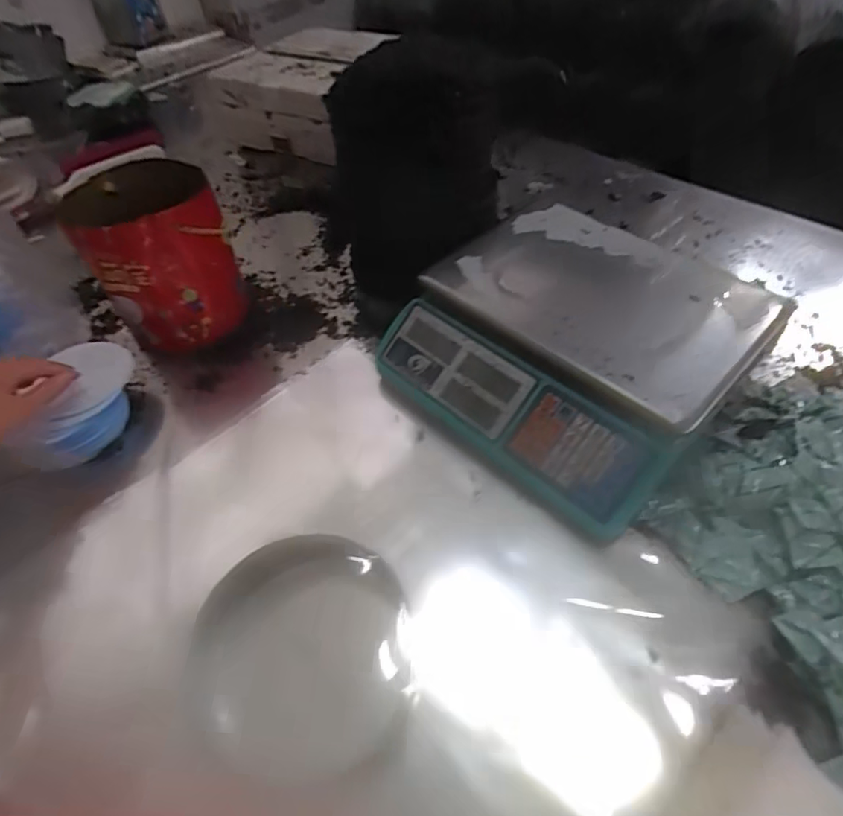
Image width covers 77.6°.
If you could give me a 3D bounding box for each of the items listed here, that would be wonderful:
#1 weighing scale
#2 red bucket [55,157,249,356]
[{"bbox_3d":[0.165,-0.073,0.589,0.320,0.111,0.331,-38,58,-23],"label":"weighing scale"},{"bbox_3d":[-0.326,-0.194,0.669,0.161,0.181,0.175,-23,54,-13],"label":"red bucket"}]

